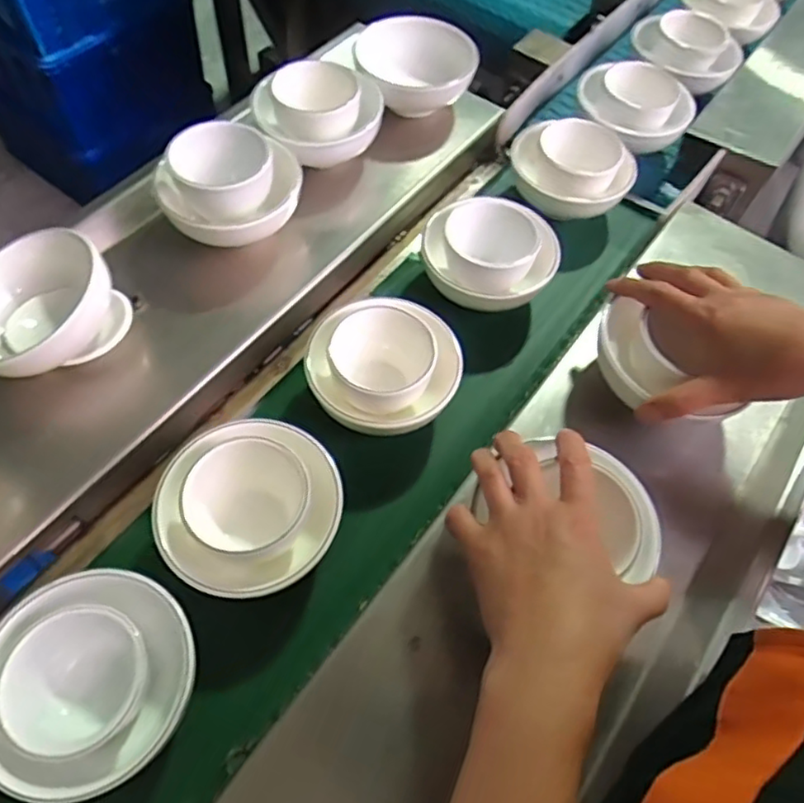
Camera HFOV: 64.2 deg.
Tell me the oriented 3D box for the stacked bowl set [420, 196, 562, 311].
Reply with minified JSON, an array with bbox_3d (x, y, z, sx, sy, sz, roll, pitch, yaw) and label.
[{"bbox_3d":[0.078,-0.121,0.556,0.116,0.078,0.097,-39,69,-23],"label":"stacked bowl set"}]

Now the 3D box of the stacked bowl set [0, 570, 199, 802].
[{"bbox_3d":[-0.178,0.160,0.370,0.114,0.045,0.111,2,59,-3],"label":"stacked bowl set"}]

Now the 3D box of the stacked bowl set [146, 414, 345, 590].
[{"bbox_3d":[-0.101,0.073,0.437,0.120,0.053,0.113,2,59,-3],"label":"stacked bowl set"}]

